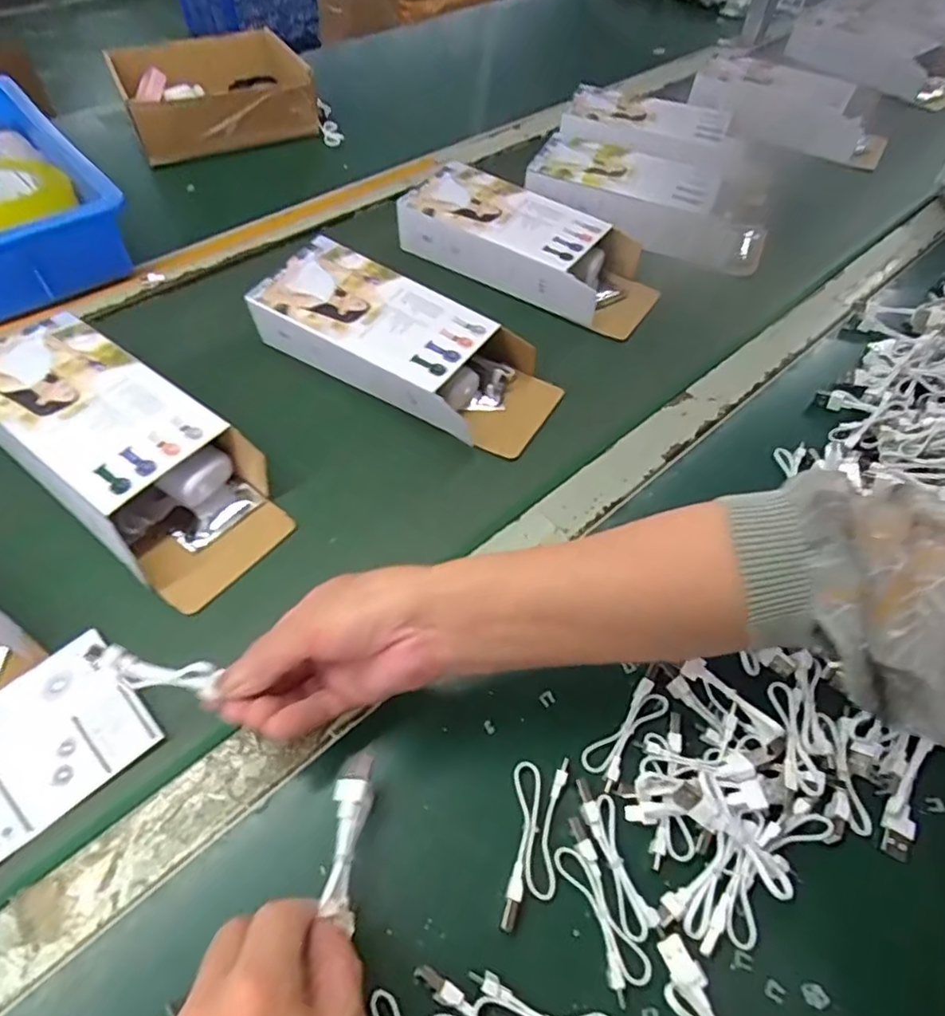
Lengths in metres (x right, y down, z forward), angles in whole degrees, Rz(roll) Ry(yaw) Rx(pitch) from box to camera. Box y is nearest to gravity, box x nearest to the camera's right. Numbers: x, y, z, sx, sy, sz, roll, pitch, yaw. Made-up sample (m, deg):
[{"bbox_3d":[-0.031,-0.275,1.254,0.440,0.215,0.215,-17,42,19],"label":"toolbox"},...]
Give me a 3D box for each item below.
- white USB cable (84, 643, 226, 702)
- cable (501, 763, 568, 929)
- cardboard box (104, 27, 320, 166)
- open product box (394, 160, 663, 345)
[{"bbox_3d":[-0.161,0.082,0.310,0.061,0.012,0.016,14,60,-9],"label":"white USB cable"},{"bbox_3d":[0.032,0.171,0.318,0.028,0.012,0.081,10,60,6],"label":"cable"},{"bbox_3d":[-0.310,-0.513,0.760,0.210,0.069,0.191,-17,61,-10],"label":"cardboard box"},{"bbox_3d":[0.057,-0.257,0.608,0.255,0.060,0.107,27,63,15],"label":"open product box"}]

